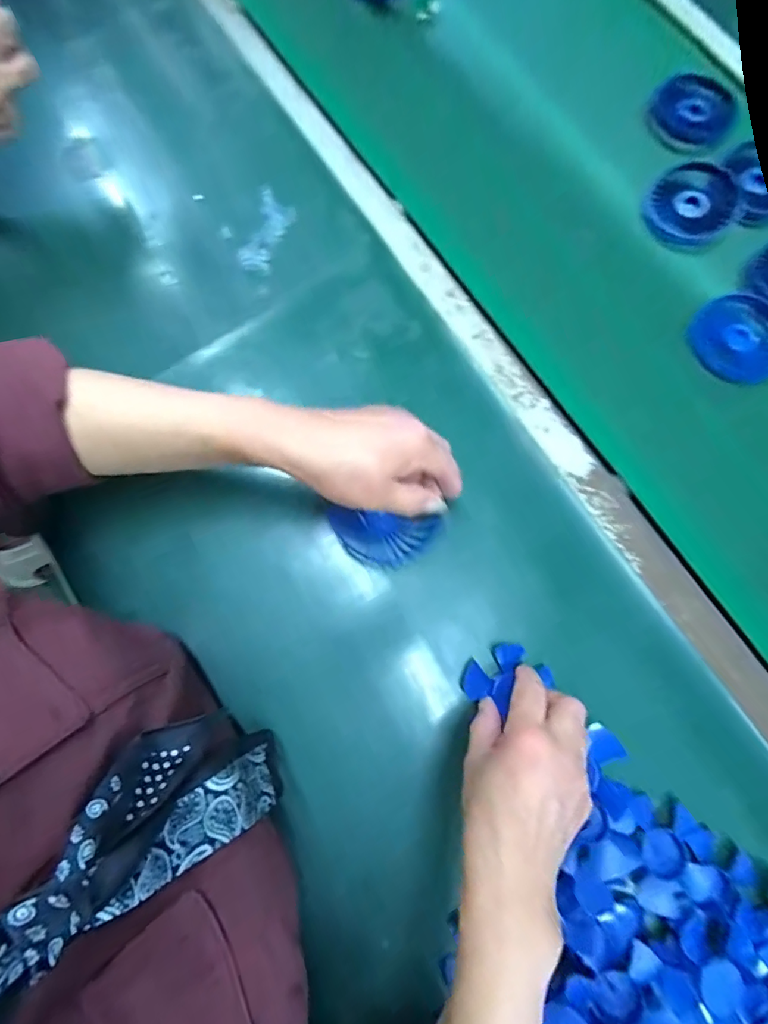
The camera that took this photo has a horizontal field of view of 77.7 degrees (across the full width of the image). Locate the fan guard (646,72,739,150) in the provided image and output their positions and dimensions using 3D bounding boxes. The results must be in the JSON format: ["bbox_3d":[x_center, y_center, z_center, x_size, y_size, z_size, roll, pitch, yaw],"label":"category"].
[{"bbox_3d":[0.330,-0.431,0.512,0.085,0.017,0.080,0,77,-2],"label":"fan guard"}]

